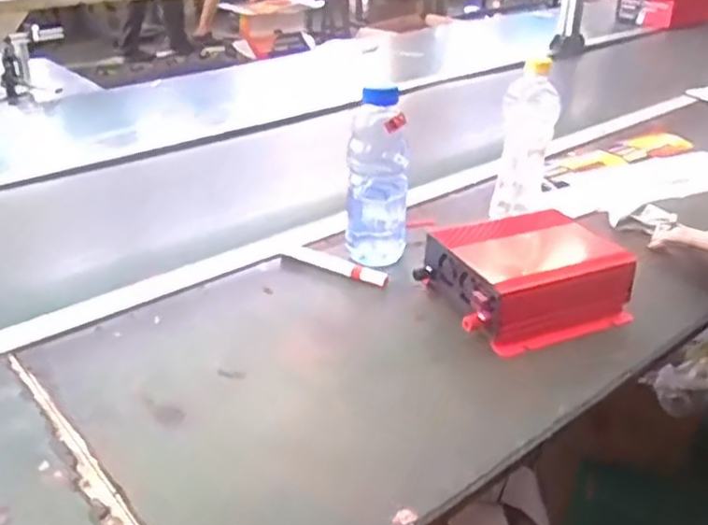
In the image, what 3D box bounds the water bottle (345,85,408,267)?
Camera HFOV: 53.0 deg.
[{"bbox_3d":[0.029,-0.100,0.825,0.072,0.213,0.056,3,29,5],"label":"water bottle"}]

